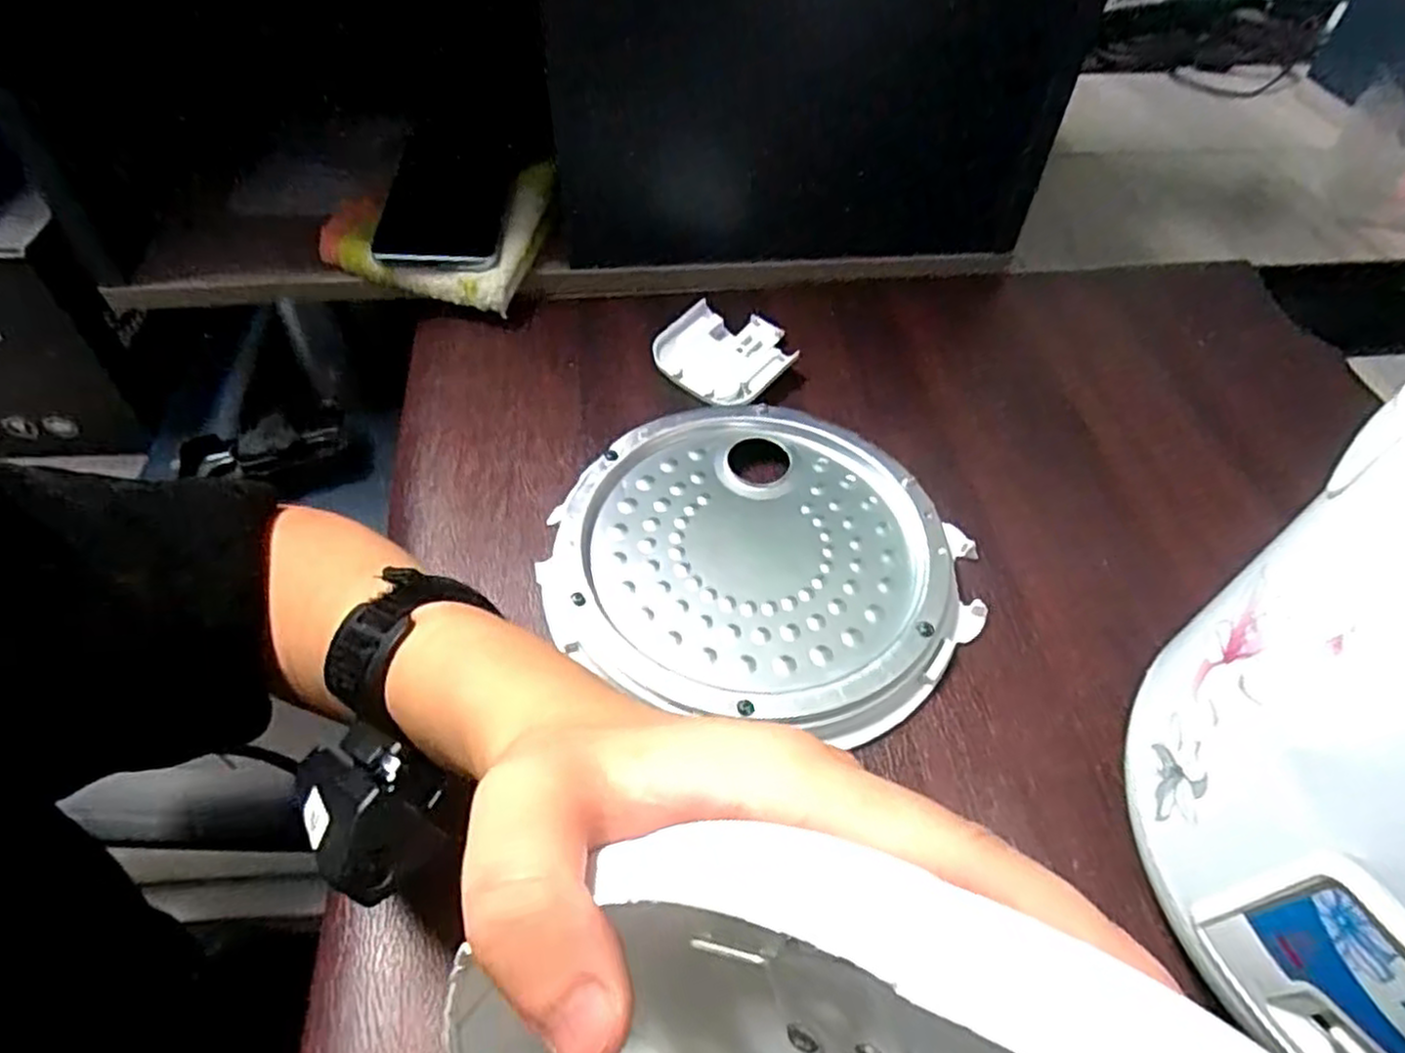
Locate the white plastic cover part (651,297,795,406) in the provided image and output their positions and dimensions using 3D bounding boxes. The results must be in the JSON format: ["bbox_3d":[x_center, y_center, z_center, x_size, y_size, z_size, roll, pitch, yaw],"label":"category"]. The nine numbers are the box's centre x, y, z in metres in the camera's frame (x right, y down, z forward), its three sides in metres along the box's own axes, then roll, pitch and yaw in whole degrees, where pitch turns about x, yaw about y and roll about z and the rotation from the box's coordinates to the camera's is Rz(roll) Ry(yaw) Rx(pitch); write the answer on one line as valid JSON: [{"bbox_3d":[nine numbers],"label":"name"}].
[{"bbox_3d":[0.019,-0.109,0.471,0.074,0.016,0.082,38,59,25],"label":"white plastic cover part"}]

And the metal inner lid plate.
[{"bbox_3d":[0.025,0.017,0.373,0.190,0.024,0.185,2,52,-2],"label":"metal inner lid plate"}]

